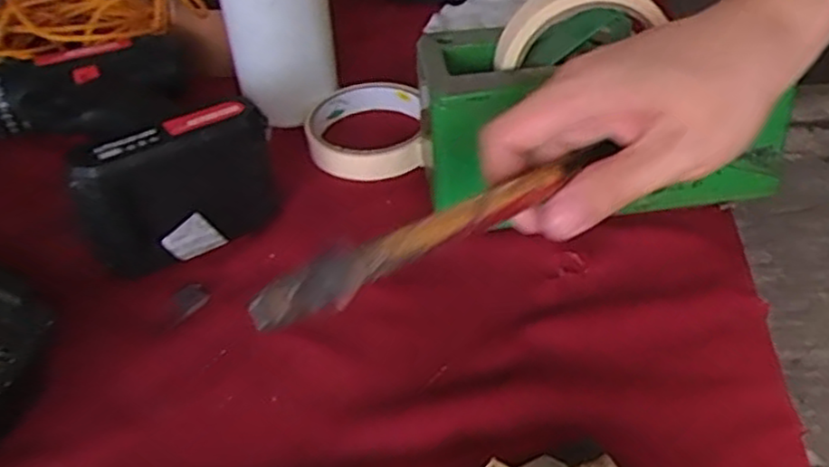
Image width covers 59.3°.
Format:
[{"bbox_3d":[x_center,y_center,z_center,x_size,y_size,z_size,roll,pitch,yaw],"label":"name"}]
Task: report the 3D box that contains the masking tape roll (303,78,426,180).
[{"bbox_3d":[-0.033,-0.071,0.487,0.076,0.030,0.083,0,41,2],"label":"masking tape roll"}]

